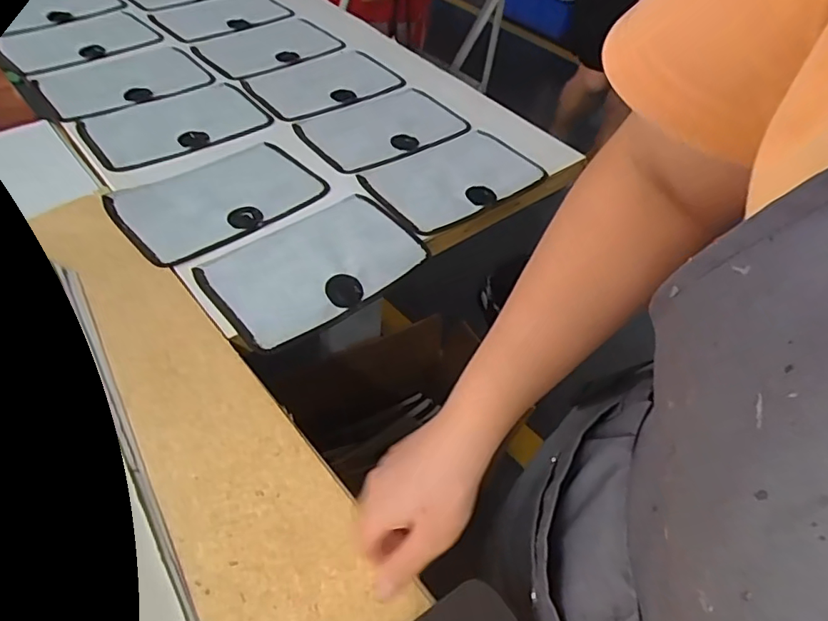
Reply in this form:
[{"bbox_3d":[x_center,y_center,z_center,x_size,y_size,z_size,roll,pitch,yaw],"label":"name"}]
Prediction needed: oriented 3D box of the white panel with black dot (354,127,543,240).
[{"bbox_3d":[0.053,-0.173,0.701,0.229,0.006,0.139,-30,58,-28],"label":"white panel with black dot"}]

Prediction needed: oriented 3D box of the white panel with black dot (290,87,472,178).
[{"bbox_3d":[-0.044,-0.260,0.767,0.220,0.010,0.142,-30,58,-28],"label":"white panel with black dot"}]

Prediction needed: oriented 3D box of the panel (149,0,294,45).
[{"bbox_3d":[-0.343,-0.528,0.975,0.215,0.009,0.154,-32,59,-29],"label":"panel"}]

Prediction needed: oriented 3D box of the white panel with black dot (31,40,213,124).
[{"bbox_3d":[-0.423,-0.337,0.806,0.221,0.023,0.165,-33,60,-30],"label":"white panel with black dot"}]

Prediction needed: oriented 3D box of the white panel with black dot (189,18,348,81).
[{"bbox_3d":[-0.241,-0.440,0.912,0.222,0.010,0.147,-28,57,-27],"label":"white panel with black dot"}]

